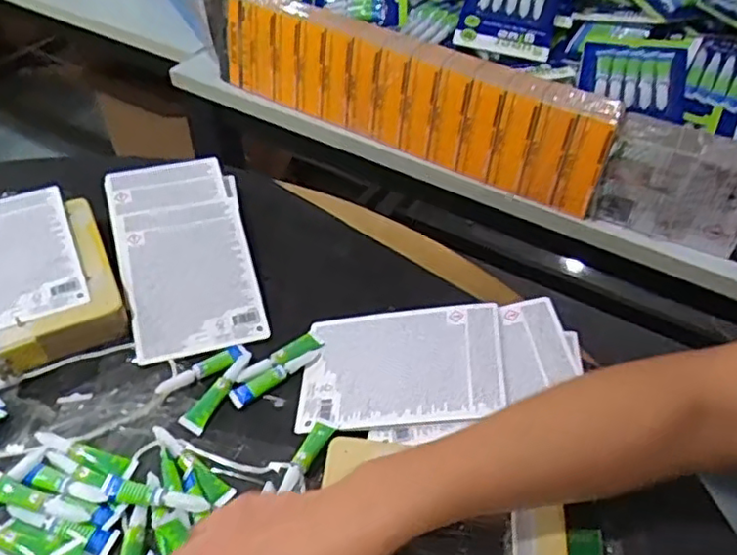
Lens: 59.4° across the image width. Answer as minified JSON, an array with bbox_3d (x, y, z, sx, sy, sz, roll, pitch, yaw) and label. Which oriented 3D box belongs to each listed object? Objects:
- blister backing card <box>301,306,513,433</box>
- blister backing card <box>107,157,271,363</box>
[{"bbox_3d":[0.027,0.073,0.544,0.167,0.009,0.115,-7,45,13],"label":"blister backing card"},{"bbox_3d":[-0.180,-0.026,0.627,0.114,0.008,0.227,-13,58,-16],"label":"blister backing card"}]

